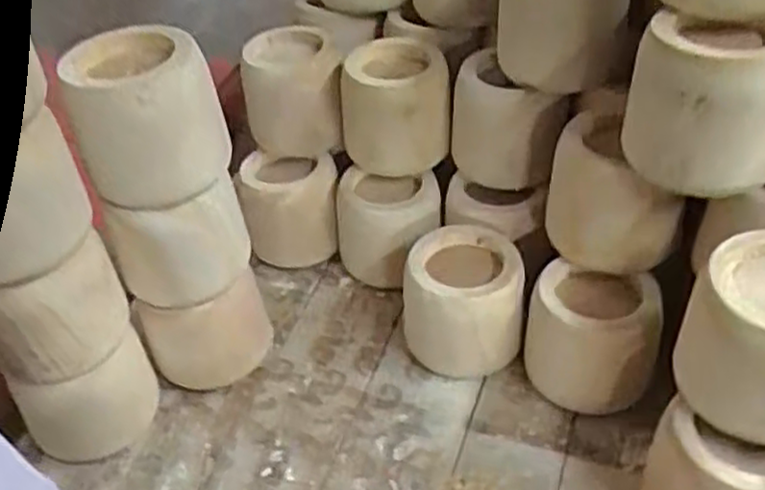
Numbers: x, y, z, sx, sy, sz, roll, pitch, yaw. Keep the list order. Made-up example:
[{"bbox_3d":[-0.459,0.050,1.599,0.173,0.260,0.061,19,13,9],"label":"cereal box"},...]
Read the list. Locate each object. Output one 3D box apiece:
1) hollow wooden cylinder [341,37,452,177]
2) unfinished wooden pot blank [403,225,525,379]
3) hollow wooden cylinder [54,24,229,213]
[{"bbox_3d":[0.016,-0.185,0.987,0.144,0.125,0.140,-3,41,3],"label":"hollow wooden cylinder"},{"bbox_3d":[0.096,0.062,0.874,0.134,0.135,0.125,0,41,8],"label":"unfinished wooden pot blank"},{"bbox_3d":[-0.234,-0.129,0.723,0.135,0.126,0.134,-20,43,-15],"label":"hollow wooden cylinder"}]

